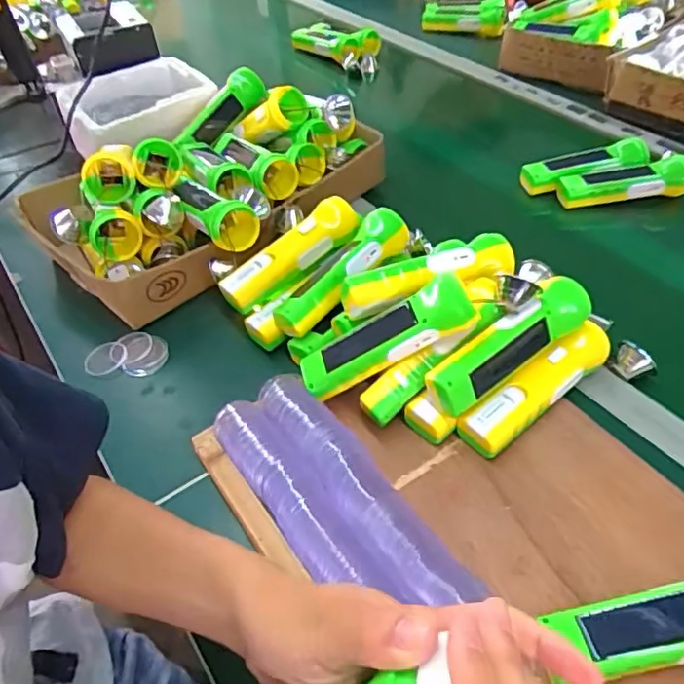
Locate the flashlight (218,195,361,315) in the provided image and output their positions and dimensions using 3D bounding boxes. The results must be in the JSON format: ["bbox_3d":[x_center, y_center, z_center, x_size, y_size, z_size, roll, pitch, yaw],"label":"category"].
[{"bbox_3d":[-0.049,-0.094,0.628,0.174,0.043,0.047,-38,54,-11],"label":"flashlight"}]

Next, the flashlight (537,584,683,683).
[{"bbox_3d":[0.221,0.186,0.383,0.160,0.043,0.048,-10,45,-6],"label":"flashlight"}]

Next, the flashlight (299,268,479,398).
[{"bbox_3d":[0.038,-0.003,0.522,0.158,0.039,0.045,-29,45,14],"label":"flashlight"}]

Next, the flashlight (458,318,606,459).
[{"bbox_3d":[0.176,0.041,0.530,0.164,0.055,0.038,-32,51,-25],"label":"flashlight"}]

